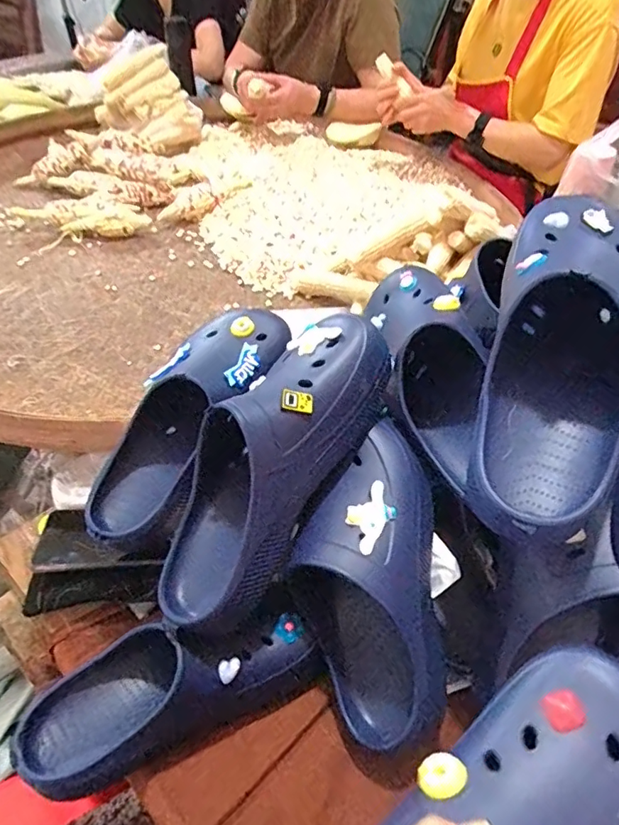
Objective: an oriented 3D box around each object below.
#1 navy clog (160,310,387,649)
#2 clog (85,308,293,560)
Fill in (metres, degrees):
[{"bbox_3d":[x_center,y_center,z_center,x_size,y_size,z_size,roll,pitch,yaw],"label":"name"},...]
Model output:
[{"bbox_3d":[-0.036,0.037,0.441,0.104,0.089,0.285,28,81,25],"label":"navy clog"},{"bbox_3d":[-0.116,0.000,0.509,0.099,0.095,0.278,25,76,23],"label":"clog"}]

